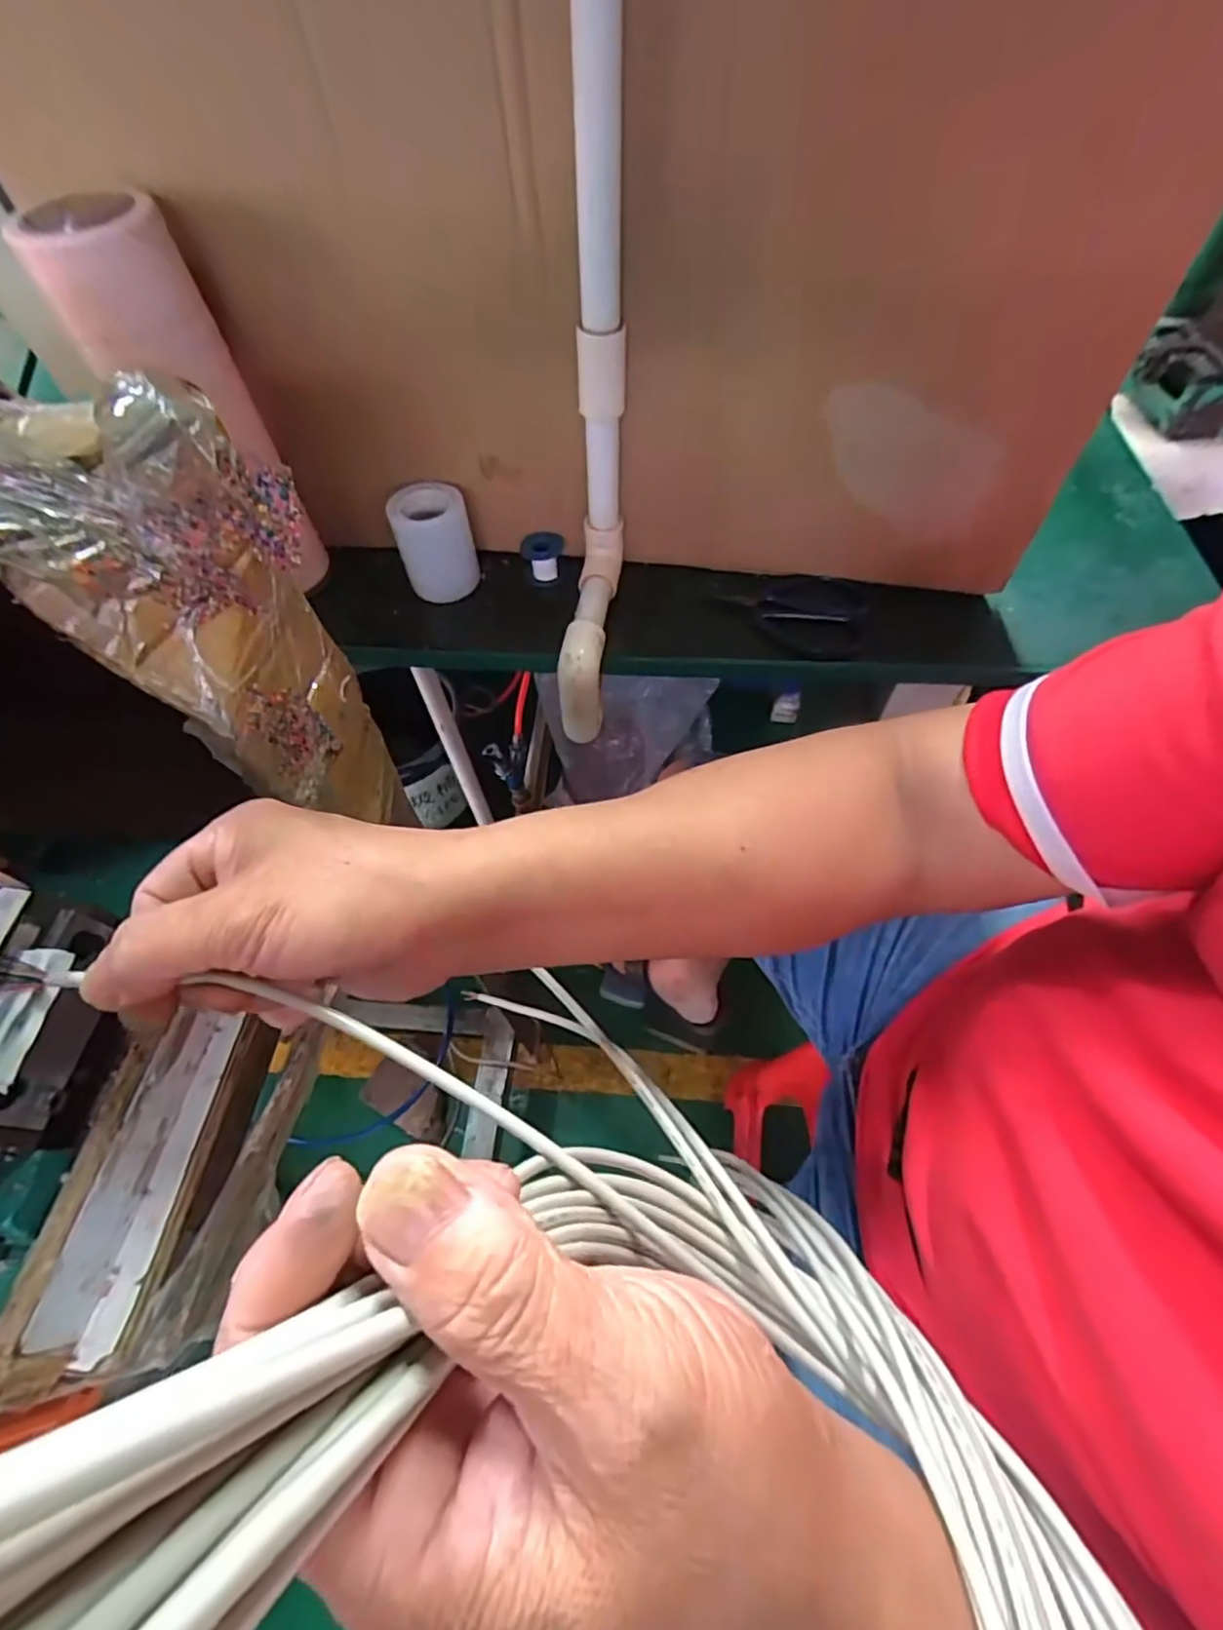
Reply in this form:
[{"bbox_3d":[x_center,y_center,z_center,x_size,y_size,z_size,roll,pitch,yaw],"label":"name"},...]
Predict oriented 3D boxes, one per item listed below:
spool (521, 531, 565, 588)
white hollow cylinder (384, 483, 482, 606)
[{"bbox_3d":[-0.051,-0.190,0.481,0.028,0.029,0.030,7,59,7],"label":"spool"},{"bbox_3d":[-0.121,-0.190,0.460,0.051,0.066,0.043,-11,59,-4],"label":"white hollow cylinder"}]

